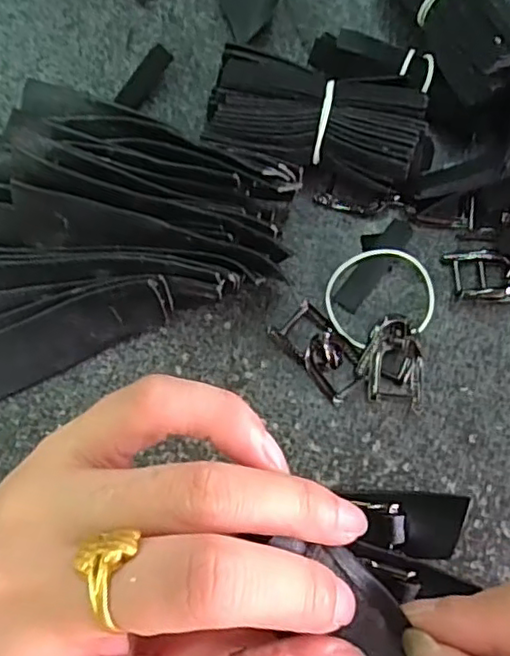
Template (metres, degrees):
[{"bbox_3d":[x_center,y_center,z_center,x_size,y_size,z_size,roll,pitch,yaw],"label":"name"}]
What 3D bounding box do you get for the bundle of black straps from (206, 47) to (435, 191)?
[{"bbox_3d":[0.029,-0.090,0.275,0.094,0.033,0.045,12,82,3],"label":"bundle of black straps"}]

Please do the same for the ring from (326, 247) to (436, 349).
[{"bbox_3d":[0.055,-0.015,0.277,0.048,0.005,0.042,-17,79,-3],"label":"ring"}]

